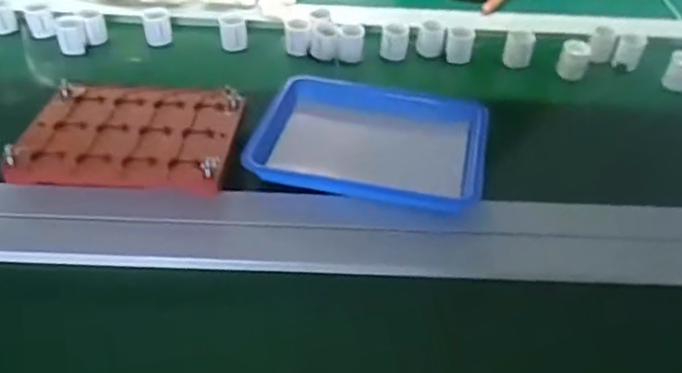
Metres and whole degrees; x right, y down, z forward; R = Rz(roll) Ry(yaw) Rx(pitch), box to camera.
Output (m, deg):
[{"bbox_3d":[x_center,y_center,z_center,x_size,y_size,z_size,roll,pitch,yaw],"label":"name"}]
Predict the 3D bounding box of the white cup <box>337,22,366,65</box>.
[{"bbox_3d":[0.012,-0.171,0.761,0.031,0.037,0.035,4,43,-1],"label":"white cup"}]

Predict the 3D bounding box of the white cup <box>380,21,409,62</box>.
[{"bbox_3d":[0.064,-0.174,0.765,0.031,0.036,0.033,2,43,-2],"label":"white cup"}]

